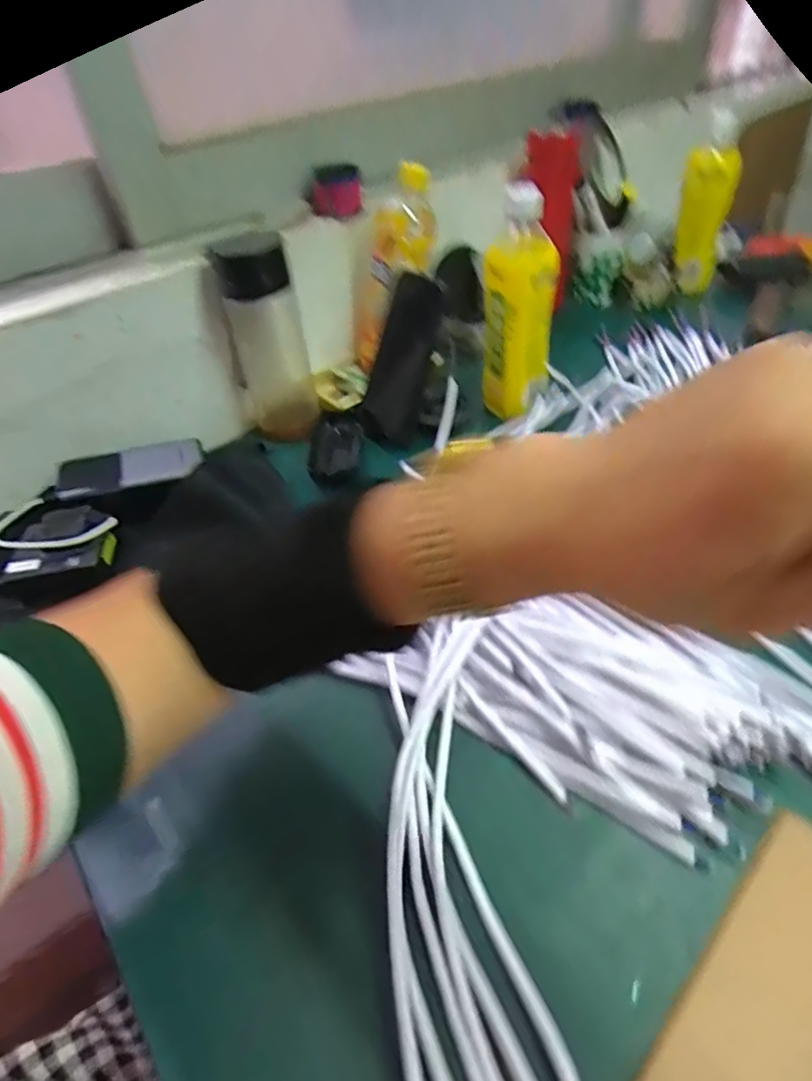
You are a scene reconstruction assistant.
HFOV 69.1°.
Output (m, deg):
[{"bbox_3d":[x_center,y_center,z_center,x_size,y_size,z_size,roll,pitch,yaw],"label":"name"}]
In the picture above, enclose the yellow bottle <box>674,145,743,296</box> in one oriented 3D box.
[{"bbox_3d":[0.398,-0.427,0.798,0.058,0.169,0.060,17,48,26],"label":"yellow bottle"}]

